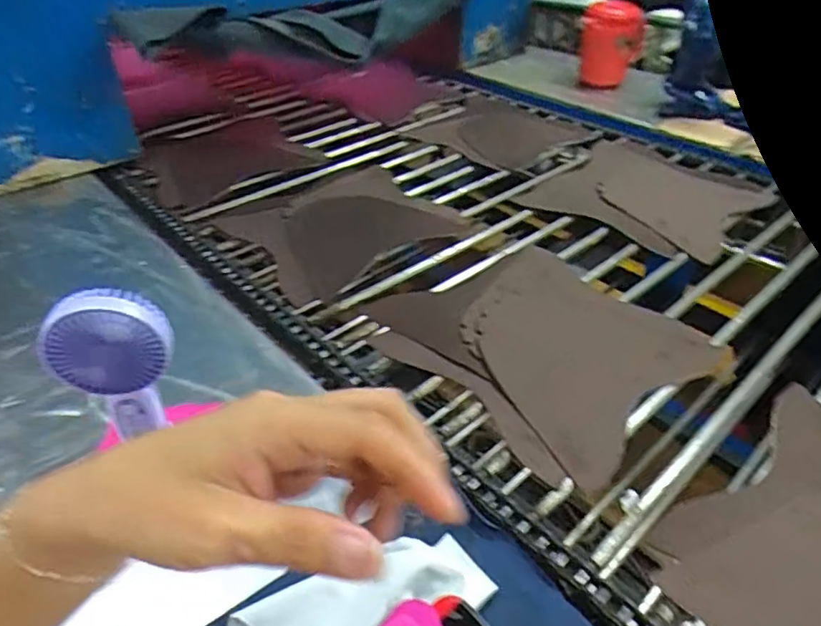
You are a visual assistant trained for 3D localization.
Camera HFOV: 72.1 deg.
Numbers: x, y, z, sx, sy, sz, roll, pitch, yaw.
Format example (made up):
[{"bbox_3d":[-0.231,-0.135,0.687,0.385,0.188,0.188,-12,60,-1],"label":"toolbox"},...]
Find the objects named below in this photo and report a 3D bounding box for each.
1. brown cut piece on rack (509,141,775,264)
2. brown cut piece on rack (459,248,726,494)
[{"bbox_3d":[0.389,-0.197,0.931,0.303,0.014,0.315,28,46,33],"label":"brown cut piece on rack"},{"bbox_3d":[0.171,0.030,0.644,0.266,0.012,0.274,-27,47,-32],"label":"brown cut piece on rack"}]

